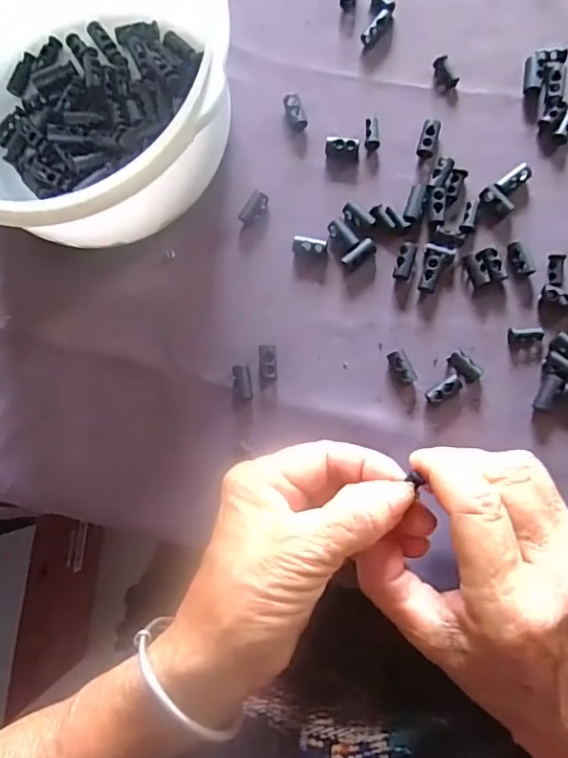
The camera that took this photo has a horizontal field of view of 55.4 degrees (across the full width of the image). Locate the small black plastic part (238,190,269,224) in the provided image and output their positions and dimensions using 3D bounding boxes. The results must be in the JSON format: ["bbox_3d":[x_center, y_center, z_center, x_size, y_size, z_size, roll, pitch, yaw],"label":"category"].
[{"bbox_3d":[-0.016,-0.093,0.295,0.010,0.007,0.019,34,90,7],"label":"small black plastic part"}]

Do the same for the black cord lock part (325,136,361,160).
[{"bbox_3d":[0.032,-0.126,0.293,0.018,0.008,0.009,6,86,6],"label":"black cord lock part"}]

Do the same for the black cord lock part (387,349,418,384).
[{"bbox_3d":[0.062,-0.006,0.281,0.010,0.004,0.018,-28,84,3],"label":"black cord lock part"}]

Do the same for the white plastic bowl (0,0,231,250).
[{"bbox_3d":[-0.103,-0.144,0.272,0.161,0.074,0.149,-3,85,6],"label":"white plastic bowl"}]

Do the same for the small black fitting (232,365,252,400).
[{"bbox_3d":[-0.022,0.002,0.288,0.010,0.004,0.018,-5,85,5],"label":"small black fitting"}]

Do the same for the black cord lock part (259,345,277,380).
[{"bbox_3d":[-0.008,-0.009,0.286,0.009,0.006,0.018,-3,86,6],"label":"black cord lock part"}]

